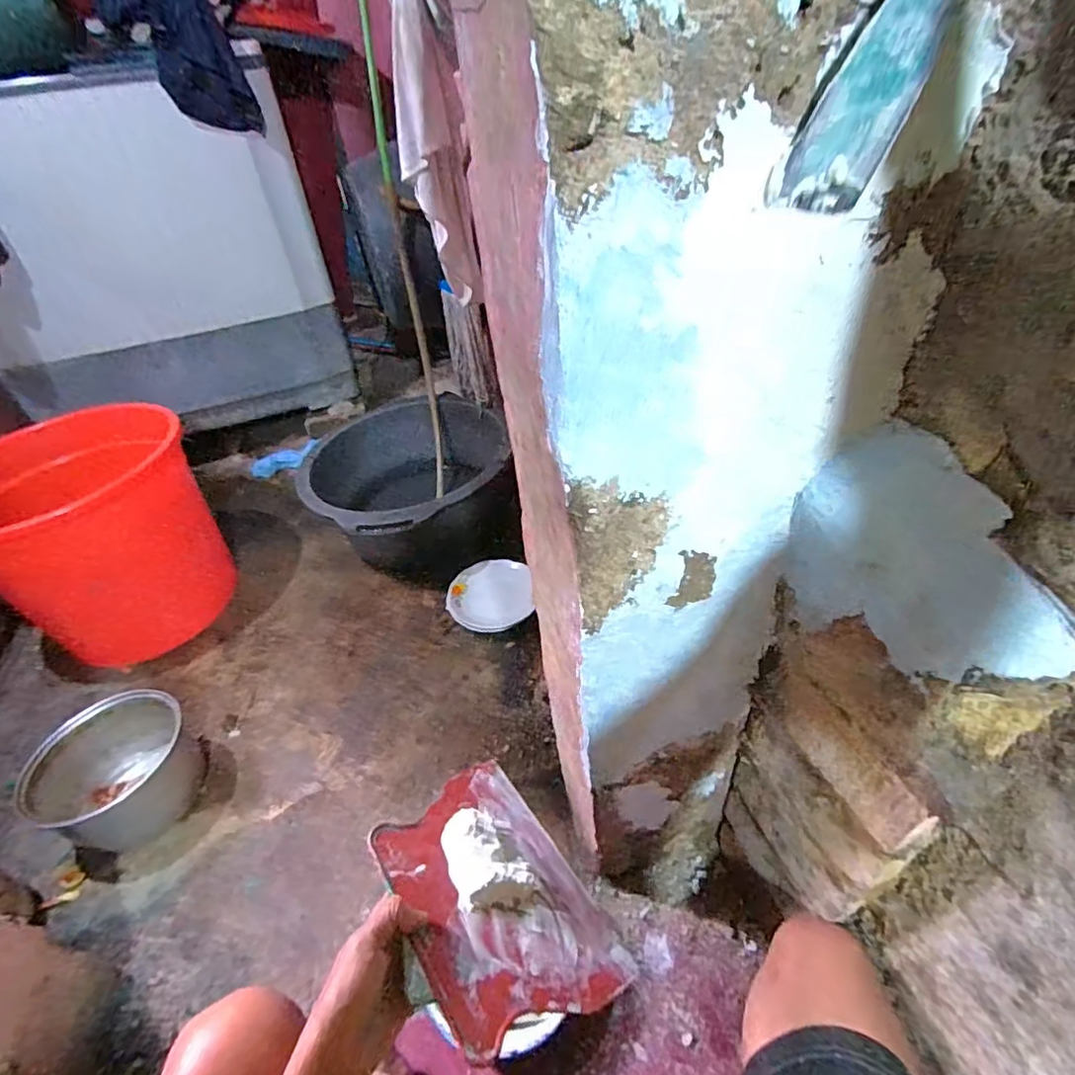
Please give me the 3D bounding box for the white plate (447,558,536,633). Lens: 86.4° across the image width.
[{"bbox_3d":[-0.120,0.136,1.297,0.163,0.032,0.174,-10,54,2],"label":"white plate"}]

